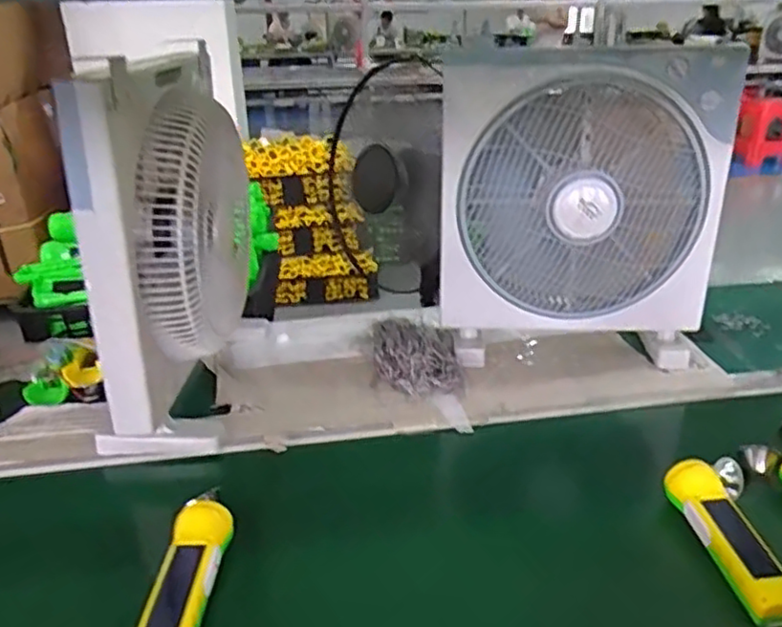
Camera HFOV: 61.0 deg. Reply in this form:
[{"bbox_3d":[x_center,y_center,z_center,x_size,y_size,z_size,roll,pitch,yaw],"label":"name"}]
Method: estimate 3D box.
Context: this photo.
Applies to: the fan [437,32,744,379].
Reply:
[{"bbox_3d":[0.254,-0.127,0.905,0.365,0.407,0.125,-1,26,2],"label":"fan"}]

